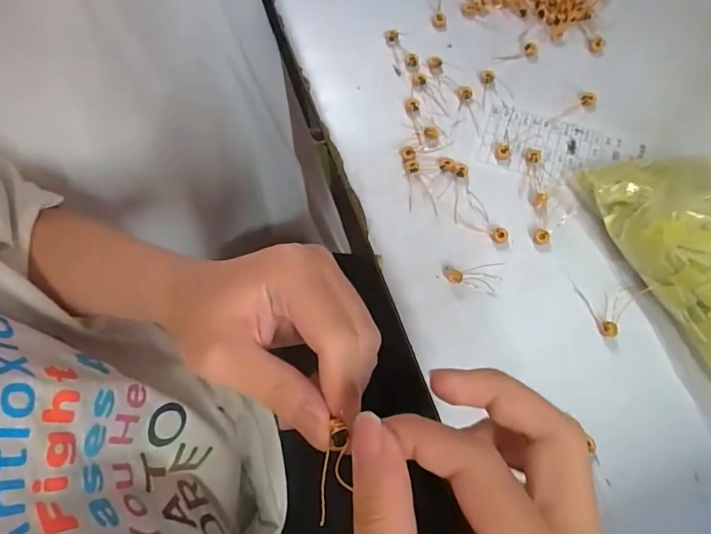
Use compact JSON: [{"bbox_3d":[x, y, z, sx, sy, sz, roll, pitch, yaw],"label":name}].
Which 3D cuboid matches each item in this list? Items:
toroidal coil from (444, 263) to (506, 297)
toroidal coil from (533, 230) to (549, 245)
[{"bbox_3d":[0.088,0.010,0.344,0.042,0.007,0.023,-6,70,0],"label":"toroidal coil"},{"bbox_3d":[0.139,-0.023,0.353,0.010,0.007,0.011,-1,70,2],"label":"toroidal coil"}]

